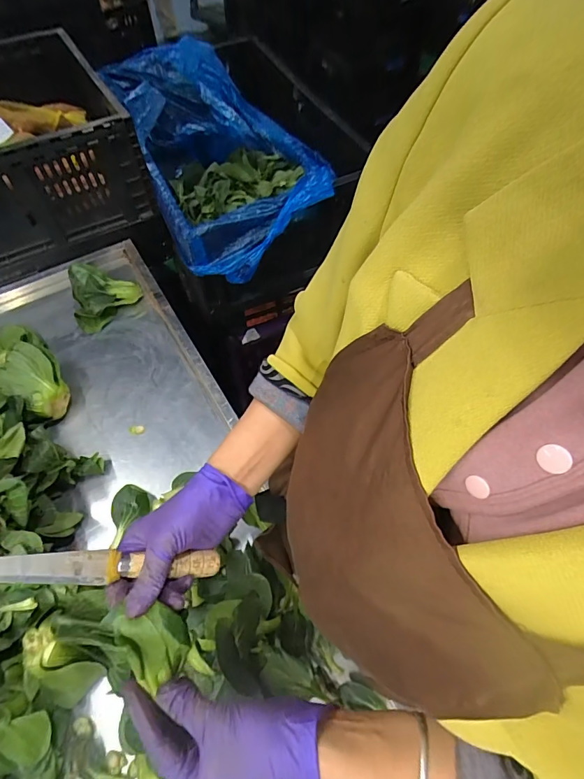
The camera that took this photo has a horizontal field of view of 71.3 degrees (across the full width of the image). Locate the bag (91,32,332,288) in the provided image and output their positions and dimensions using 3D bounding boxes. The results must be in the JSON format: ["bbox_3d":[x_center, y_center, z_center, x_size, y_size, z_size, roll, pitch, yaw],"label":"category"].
[{"bbox_3d":[-0.132,-0.496,0.856,0.354,0.179,0.646,-22,65,-12],"label":"bag"}]

